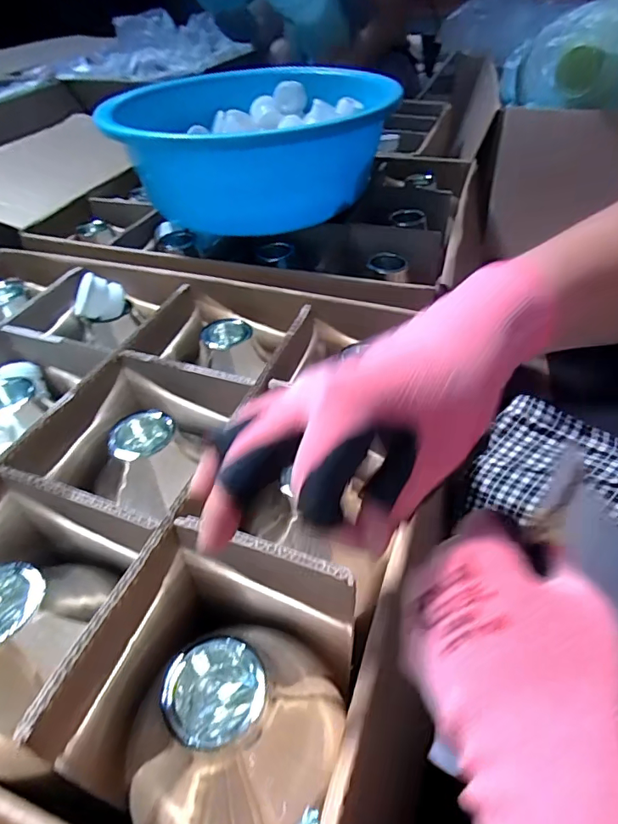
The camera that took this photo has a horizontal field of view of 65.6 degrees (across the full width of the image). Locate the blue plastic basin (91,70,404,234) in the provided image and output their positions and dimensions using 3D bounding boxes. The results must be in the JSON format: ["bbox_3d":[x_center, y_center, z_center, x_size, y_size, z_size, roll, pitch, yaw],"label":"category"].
[{"bbox_3d":[-0.063,-0.346,0.648,0.323,0.147,0.340,-2,43,2],"label":"blue plastic basin"}]

